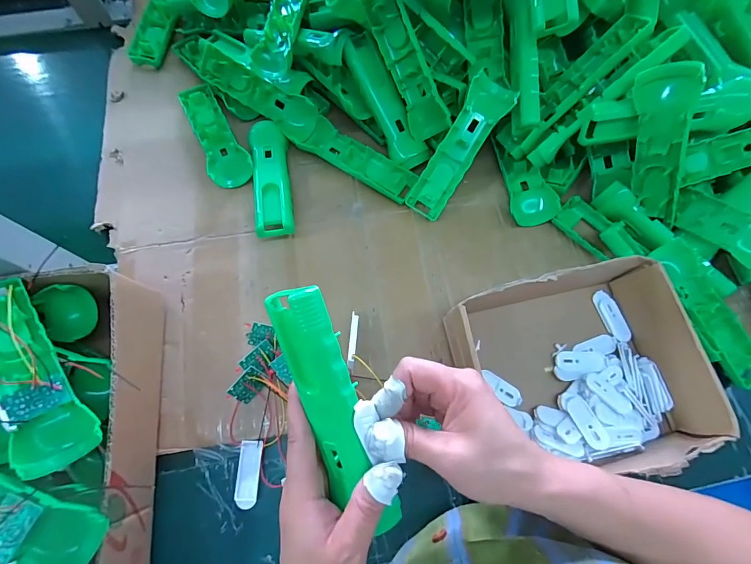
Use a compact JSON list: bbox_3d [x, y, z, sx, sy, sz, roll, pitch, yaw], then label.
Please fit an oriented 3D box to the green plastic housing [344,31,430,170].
[{"bbox_3d":[0.013,-0.216,0.444,0.038,0.028,0.162,-29,100,-11],"label":"green plastic housing"}]

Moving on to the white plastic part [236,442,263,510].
[{"bbox_3d":[-0.121,0.183,0.355,0.020,0.006,0.058,3,70,0],"label":"white plastic part"}]

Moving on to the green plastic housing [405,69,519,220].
[{"bbox_3d":[0.095,-0.149,0.425,0.045,0.024,0.162,33,101,8],"label":"green plastic housing"}]

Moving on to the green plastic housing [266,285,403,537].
[{"bbox_3d":[-0.027,0.081,0.232,0.036,0.018,0.160,-18,98,-8],"label":"green plastic housing"}]

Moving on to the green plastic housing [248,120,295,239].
[{"bbox_3d":[-0.125,-0.128,0.444,0.043,0.029,0.167,-10,71,-5],"label":"green plastic housing"}]

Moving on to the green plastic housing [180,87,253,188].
[{"bbox_3d":[-0.206,-0.190,0.471,0.049,0.024,0.170,-28,73,-11],"label":"green plastic housing"}]

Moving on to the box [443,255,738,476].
[{"bbox_3d":[0.197,0.081,0.360,0.207,0.075,0.176,-13,71,-6],"label":"box"}]

